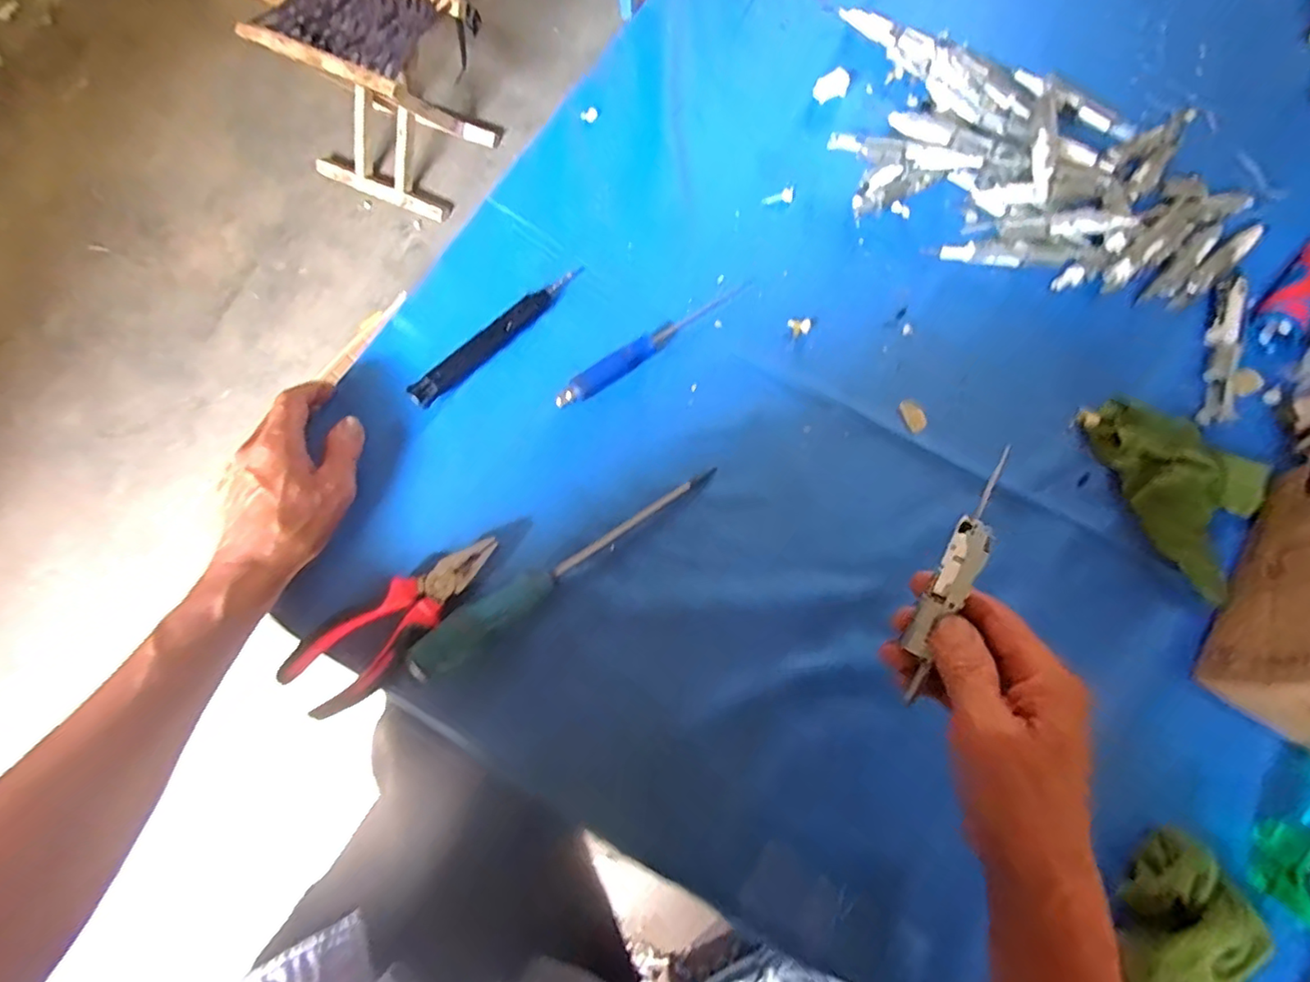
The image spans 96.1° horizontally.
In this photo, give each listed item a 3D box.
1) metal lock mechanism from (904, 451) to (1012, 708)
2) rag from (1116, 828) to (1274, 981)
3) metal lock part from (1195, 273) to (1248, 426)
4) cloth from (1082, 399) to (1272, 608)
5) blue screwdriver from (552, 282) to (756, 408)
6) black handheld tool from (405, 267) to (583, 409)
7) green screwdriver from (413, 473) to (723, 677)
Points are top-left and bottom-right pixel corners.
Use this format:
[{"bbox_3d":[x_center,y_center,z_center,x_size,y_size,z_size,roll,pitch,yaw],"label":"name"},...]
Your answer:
[{"bbox_3d":[0.165,0.042,0.319,0.018,0.013,0.129,21,101,5],"label":"metal lock mechanism"},{"bbox_3d":[0.321,0.270,0.351,0.088,0.034,0.093,37,75,10],"label":"rag"},{"bbox_3d":[0.472,-0.118,0.488,0.021,0.016,0.138,20,73,5],"label":"metal lock part"},{"bbox_3d":[0.397,-0.008,0.450,0.131,0.022,0.127,34,74,9],"label":"cloth"},{"bbox_3d":[0.002,-0.122,0.482,0.191,0.013,0.021,-35,76,-12],"label":"blue screwdriver"},{"bbox_3d":[-0.126,-0.129,0.480,0.022,0.011,0.174,41,76,11],"label":"black handheld tool"},{"bbox_3d":[-0.059,0.050,0.418,0.246,0.027,0.027,-34,76,-11],"label":"green screwdriver"}]

